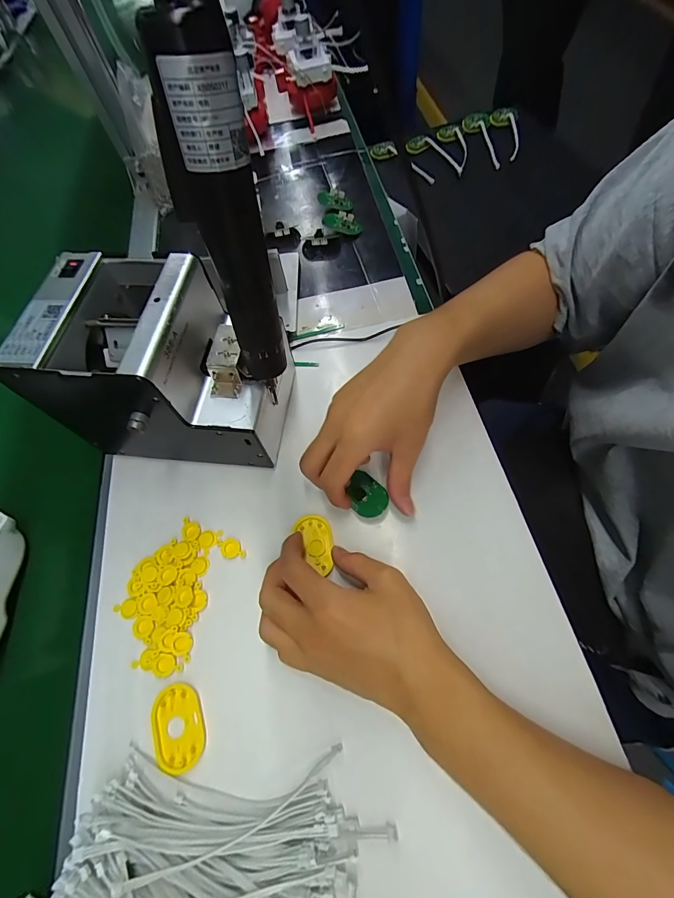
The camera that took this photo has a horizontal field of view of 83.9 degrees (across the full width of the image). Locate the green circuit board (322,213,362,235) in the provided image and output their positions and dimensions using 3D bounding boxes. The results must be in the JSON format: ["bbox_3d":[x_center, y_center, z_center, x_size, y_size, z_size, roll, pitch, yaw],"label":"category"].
[{"bbox_3d":[0.007,-0.314,0.524,0.056,0.011,0.022,7,64,-17],"label":"green circuit board"}]

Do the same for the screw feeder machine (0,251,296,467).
[{"bbox_3d":[-0.150,-0.070,0.342,0.176,0.147,0.132,2,64,7],"label":"screw feeder machine"}]

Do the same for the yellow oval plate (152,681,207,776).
[{"bbox_3d":[-0.120,0.209,0.282,0.037,0.006,0.055,-23,61,-8],"label":"yellow oval plate"}]

